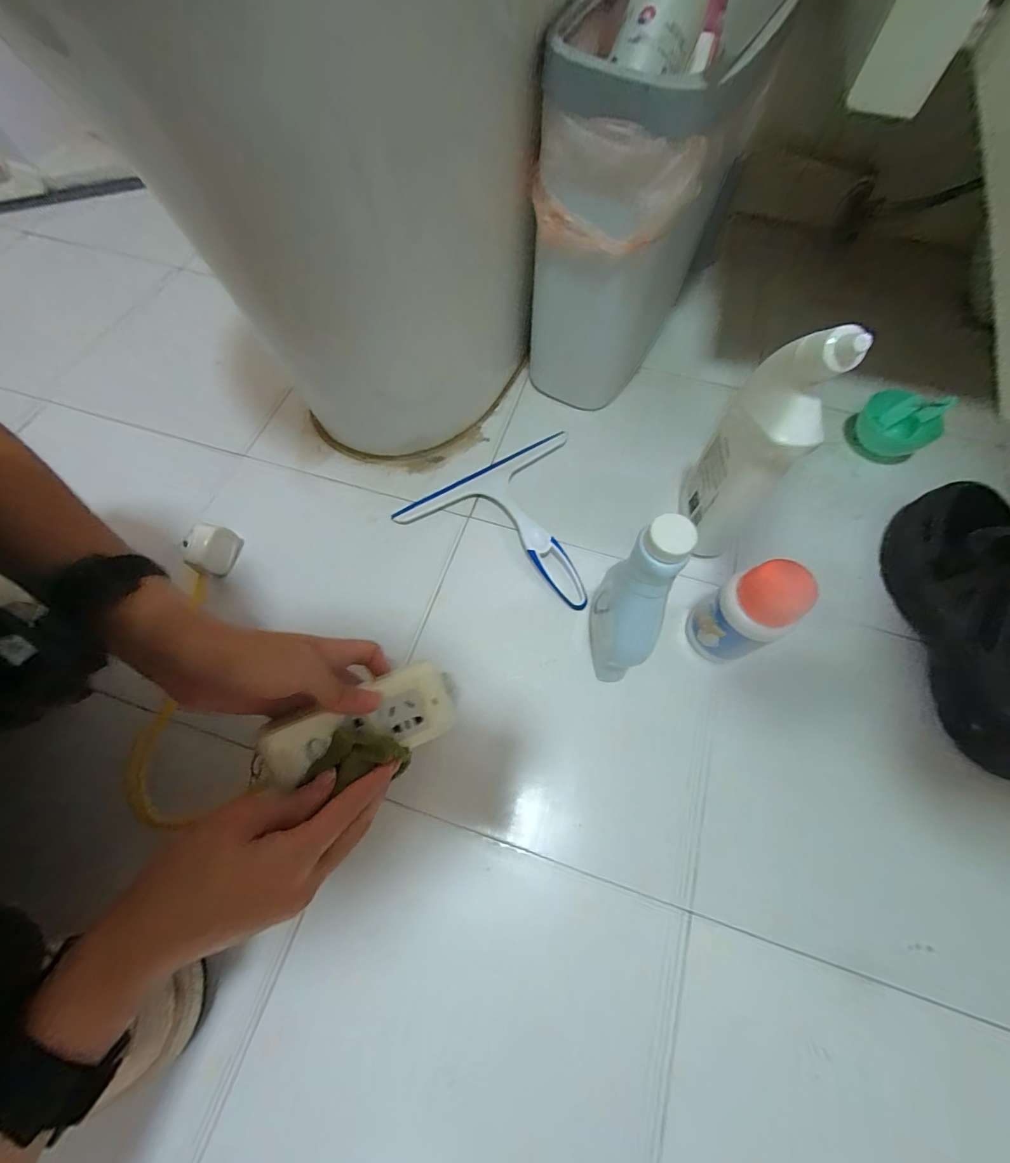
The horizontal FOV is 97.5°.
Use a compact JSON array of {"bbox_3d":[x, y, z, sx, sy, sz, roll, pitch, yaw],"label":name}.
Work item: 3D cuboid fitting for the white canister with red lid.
[{"bbox_3d":[0.211,0.032,0.395,0.053,0.129,0.057,0,66,0],"label":"white canister with red lid"}]

